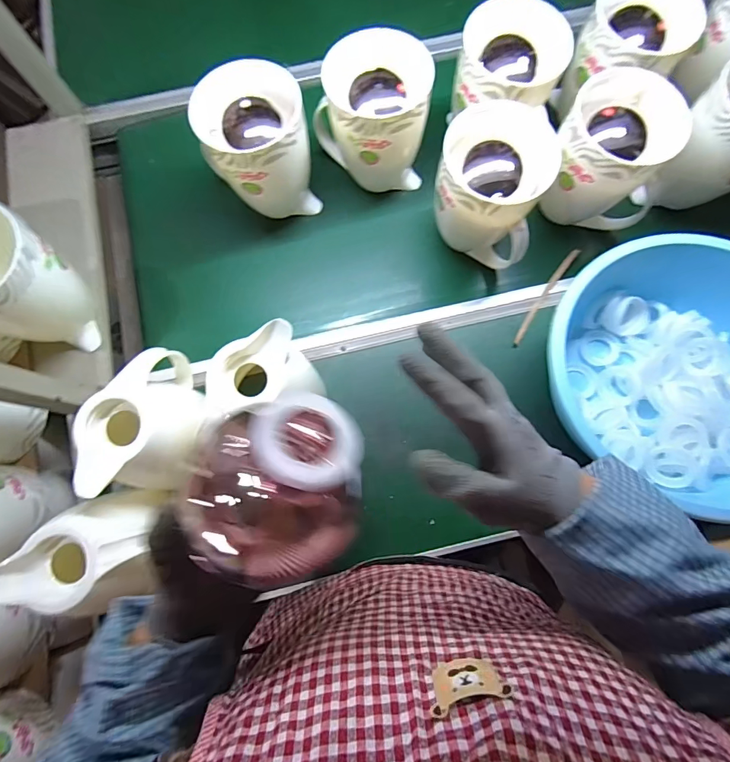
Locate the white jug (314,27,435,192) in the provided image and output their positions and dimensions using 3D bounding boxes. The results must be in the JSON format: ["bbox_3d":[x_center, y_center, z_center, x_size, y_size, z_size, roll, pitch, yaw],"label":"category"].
[{"bbox_3d":[0.023,-0.399,0.643,0.148,0.194,0.133,-26,79,-5],"label":"white jug"}]

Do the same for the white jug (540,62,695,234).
[{"bbox_3d":[0.371,-0.340,0.634,0.167,0.181,0.163,0,78,0],"label":"white jug"}]

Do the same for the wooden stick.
[{"bbox_3d":[0.300,-0.142,0.677,0.015,0.006,0.205,35,80,7],"label":"wooden stick"}]

